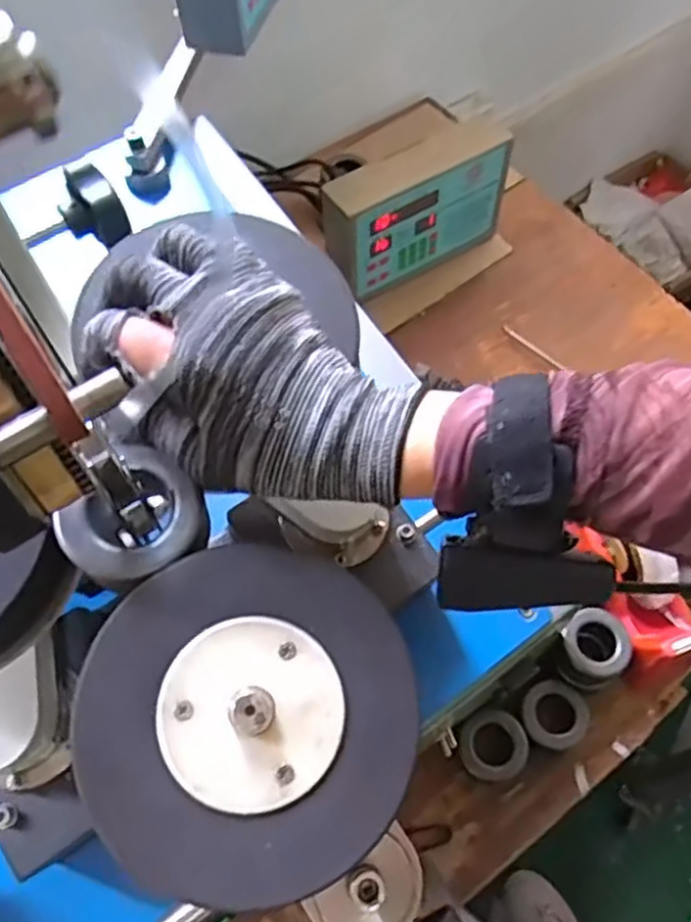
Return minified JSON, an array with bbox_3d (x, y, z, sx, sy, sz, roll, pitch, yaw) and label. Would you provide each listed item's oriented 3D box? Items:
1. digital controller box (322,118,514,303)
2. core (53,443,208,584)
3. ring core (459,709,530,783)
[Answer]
[{"bbox_3d":[0.082,-0.296,0.859,0.224,0.154,0.068,-28,66,-15],"label":"digital controller box"},{"bbox_3d":[-0.089,0.024,0.301,0.052,0.015,0.055,0,62,-1],"label":"core"},{"bbox_3d":[0.131,0.255,0.640,0.059,0.032,0.056,0,62,-1],"label":"ring core"}]

